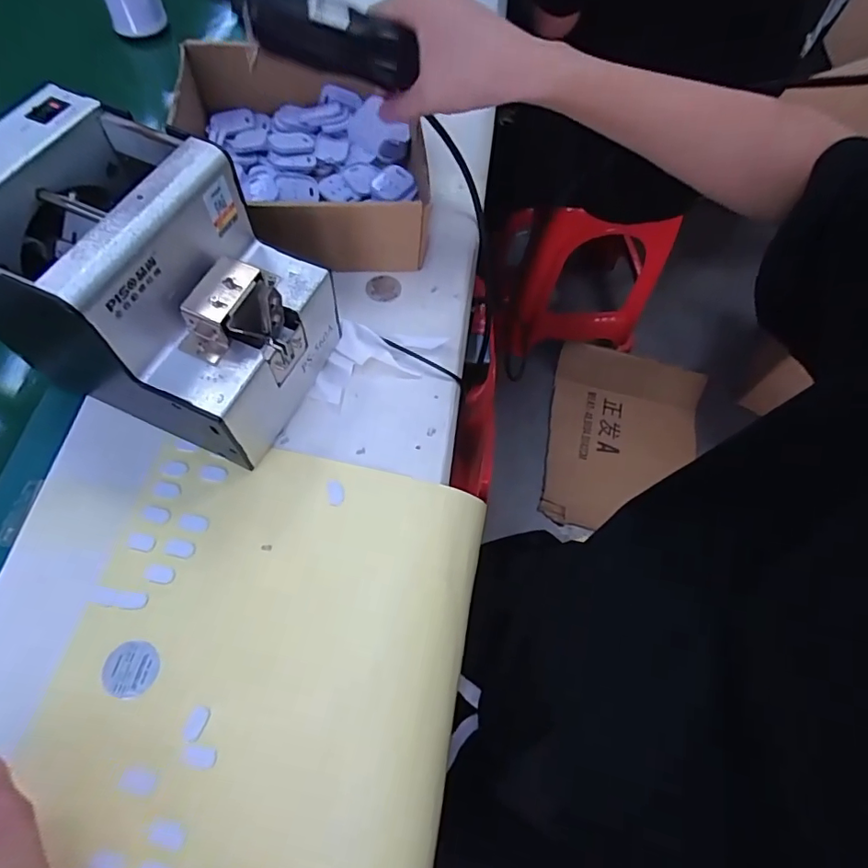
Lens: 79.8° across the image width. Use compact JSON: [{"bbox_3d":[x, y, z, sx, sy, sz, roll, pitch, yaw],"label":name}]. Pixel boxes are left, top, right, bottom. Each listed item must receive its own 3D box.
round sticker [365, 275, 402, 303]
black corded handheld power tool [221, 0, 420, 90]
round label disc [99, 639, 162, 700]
[{"bbox_3d":[-0.042,-0.122,0.435,0.029,0.004,0.030,1,64,-3],"label":"round sticker"},{"bbox_3d":[-0.085,-0.267,0.339,0.150,0.034,0.027,5,61,-27],"label":"black corded handheld power tool"},{"bbox_3d":[-0.173,0.135,0.298,0.029,0.005,0.029,1,64,-3],"label":"round label disc"}]

